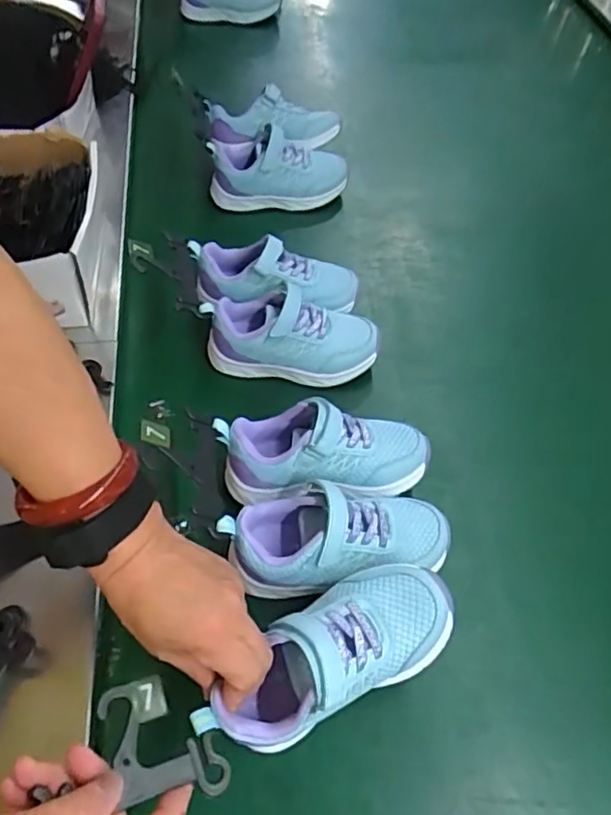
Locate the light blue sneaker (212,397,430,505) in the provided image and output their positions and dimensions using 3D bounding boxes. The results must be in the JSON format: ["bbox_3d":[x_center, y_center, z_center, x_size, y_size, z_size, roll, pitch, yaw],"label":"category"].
[{"bbox_3d":[0.015,0.039,0.492,0.164,0.079,0.065,-2,55,-4],"label":"light blue sneaker"}]

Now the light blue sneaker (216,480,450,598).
[{"bbox_3d":[0.025,0.096,0.458,0.165,0.065,0.067,-6,55,-7],"label":"light blue sneaker"}]

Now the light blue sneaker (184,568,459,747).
[{"bbox_3d":[0.015,0.158,0.379,0.166,0.069,0.066,-31,61,-10],"label":"light blue sneaker"}]

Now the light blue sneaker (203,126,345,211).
[{"bbox_3d":[-0.031,-0.275,0.716,0.159,0.072,0.062,-3,55,-4],"label":"light blue sneaker"}]

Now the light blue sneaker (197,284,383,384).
[{"bbox_3d":[-0.012,-0.067,0.571,0.160,0.069,0.073,6,55,2],"label":"light blue sneaker"}]

